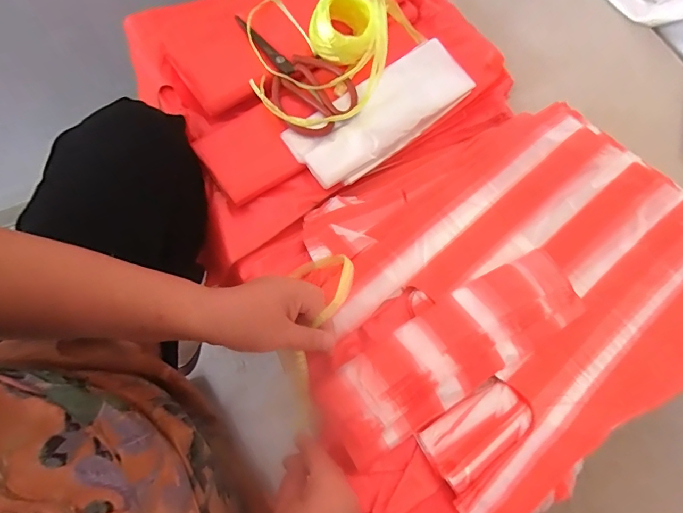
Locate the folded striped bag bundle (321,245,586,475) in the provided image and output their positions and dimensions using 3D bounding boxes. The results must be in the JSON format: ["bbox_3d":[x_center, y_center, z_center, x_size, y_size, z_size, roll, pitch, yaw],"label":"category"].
[{"bbox_3d":[0.116,0.098,0.455,0.306,0.045,0.097,-30,69,-13],"label":"folded striped bag bundle"}]

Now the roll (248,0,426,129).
[{"bbox_3d":[0.001,-0.273,0.564,0.244,0.087,0.208,-4,69,-7],"label":"roll"}]

